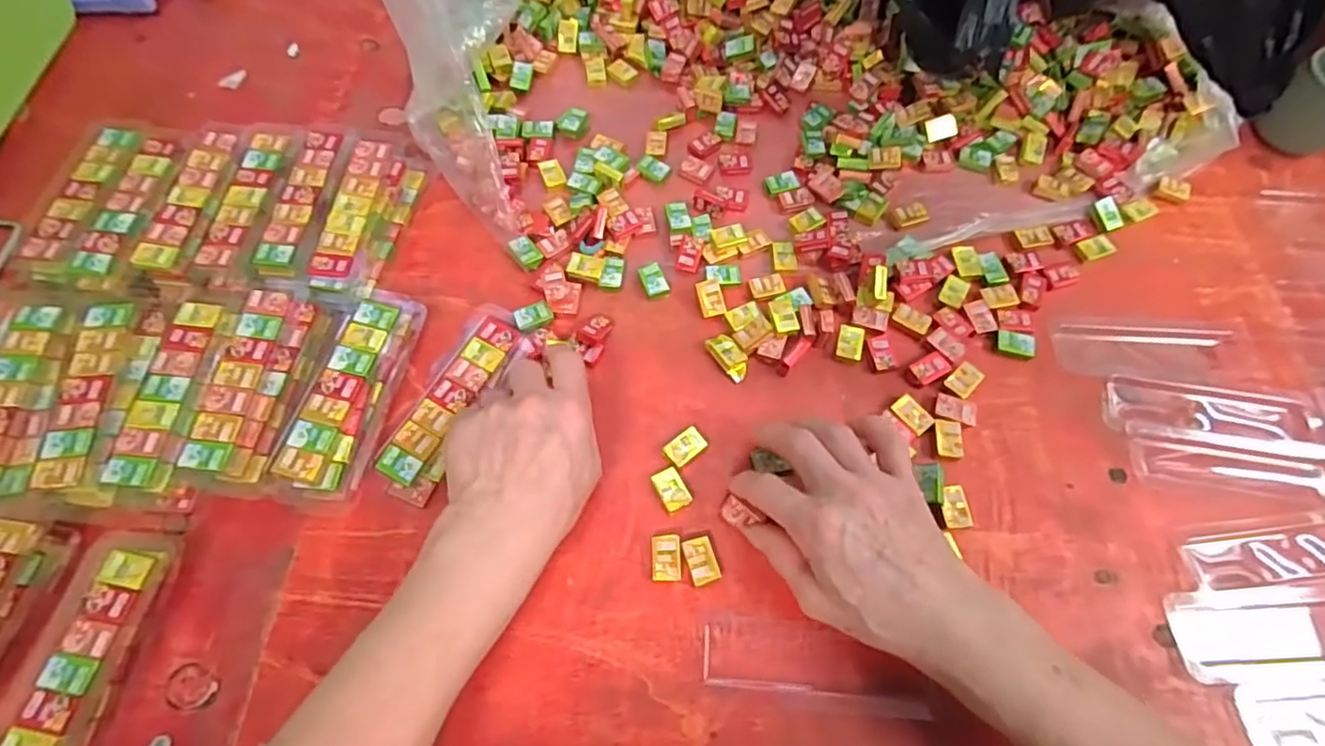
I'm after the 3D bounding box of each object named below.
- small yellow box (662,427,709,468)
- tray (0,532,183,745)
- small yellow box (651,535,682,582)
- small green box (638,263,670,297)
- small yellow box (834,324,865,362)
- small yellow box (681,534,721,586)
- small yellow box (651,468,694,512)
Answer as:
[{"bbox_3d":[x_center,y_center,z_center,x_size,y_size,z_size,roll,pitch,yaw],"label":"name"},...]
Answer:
[{"bbox_3d":[0.015,0.048,0.385,0.026,0.009,0.017,-36,71,-16],"label":"small yellow box"},{"bbox_3d":[-0.309,0.153,0.320,0.045,0.029,0.132,7,65,2],"label":"tray"},{"bbox_3d":[0.002,0.110,0.355,0.017,0.009,0.026,-2,65,-2],"label":"small yellow box"},{"bbox_3d":[-0.006,-0.068,0.437,0.017,0.009,0.025,-20,67,-10],"label":"small green box"},{"bbox_3d":[0.131,-0.022,0.417,0.018,0.004,0.027,14,66,5],"label":"small yellow box"},{"bbox_3d":[0.023,0.111,0.355,0.017,0.010,0.026,-16,66,-8],"label":"small yellow box"},{"bbox_3d":[0.006,0.072,0.372,0.017,0.010,0.026,-26,68,-12],"label":"small yellow box"}]

